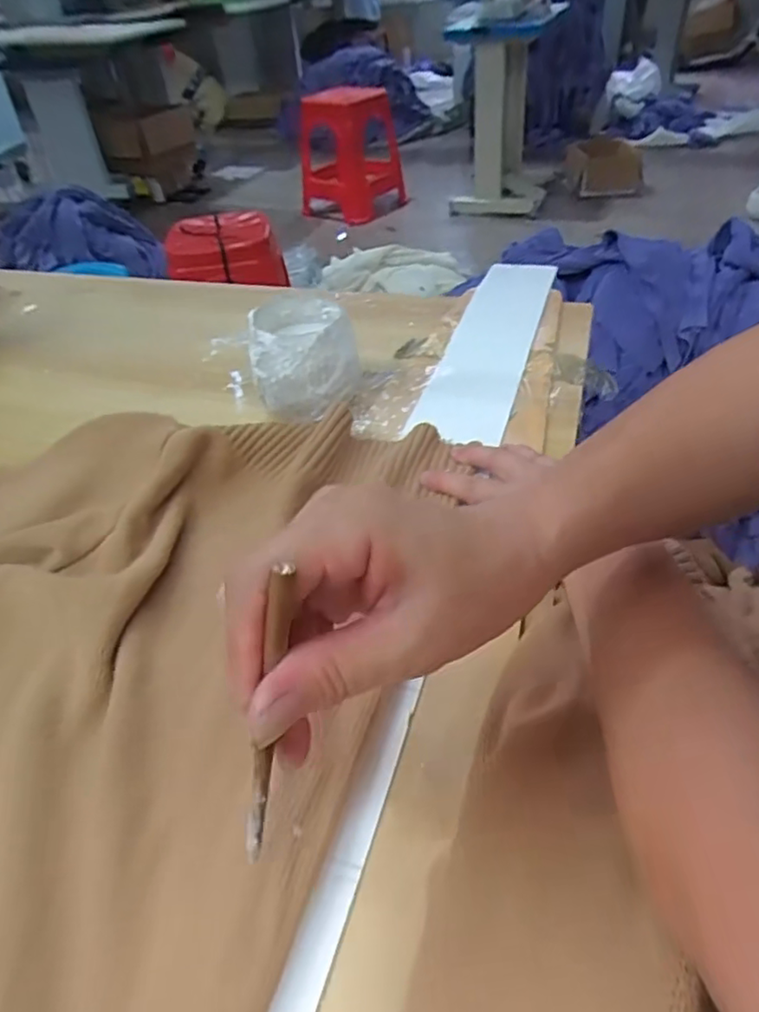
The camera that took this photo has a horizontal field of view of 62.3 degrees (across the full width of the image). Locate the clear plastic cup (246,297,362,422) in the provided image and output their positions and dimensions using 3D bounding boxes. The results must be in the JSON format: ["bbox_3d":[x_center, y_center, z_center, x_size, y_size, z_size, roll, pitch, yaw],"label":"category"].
[{"bbox_3d":[-0.064,-0.121,0.525,0.081,0.079,0.088,-3,42,3],"label":"clear plastic cup"}]

